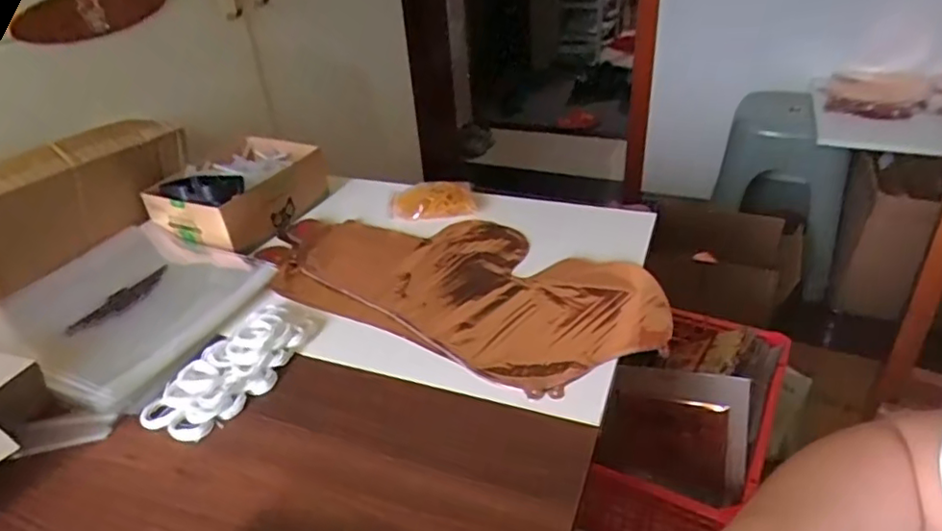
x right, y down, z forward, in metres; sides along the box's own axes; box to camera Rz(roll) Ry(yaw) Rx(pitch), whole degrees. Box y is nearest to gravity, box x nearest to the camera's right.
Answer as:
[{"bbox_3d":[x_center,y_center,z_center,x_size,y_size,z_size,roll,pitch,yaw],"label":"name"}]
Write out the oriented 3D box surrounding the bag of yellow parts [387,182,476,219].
[{"bbox_3d":[-0.047,-0.081,0.745,0.106,0.034,0.052,-11,35,-10],"label":"bag of yellow parts"}]

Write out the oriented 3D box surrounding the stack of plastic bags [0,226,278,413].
[{"bbox_3d":[-0.344,0.039,0.595,0.206,0.040,0.201,13,38,25],"label":"stack of plastic bags"}]

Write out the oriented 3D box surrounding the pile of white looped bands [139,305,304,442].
[{"bbox_3d":[-0.208,0.087,0.519,0.073,0.024,0.146,14,38,25],"label":"pile of white looped bands"}]

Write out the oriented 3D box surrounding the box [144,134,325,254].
[{"bbox_3d":[-0.284,-0.093,0.737,0.138,0.087,0.191,18,40,29],"label":"box"}]

